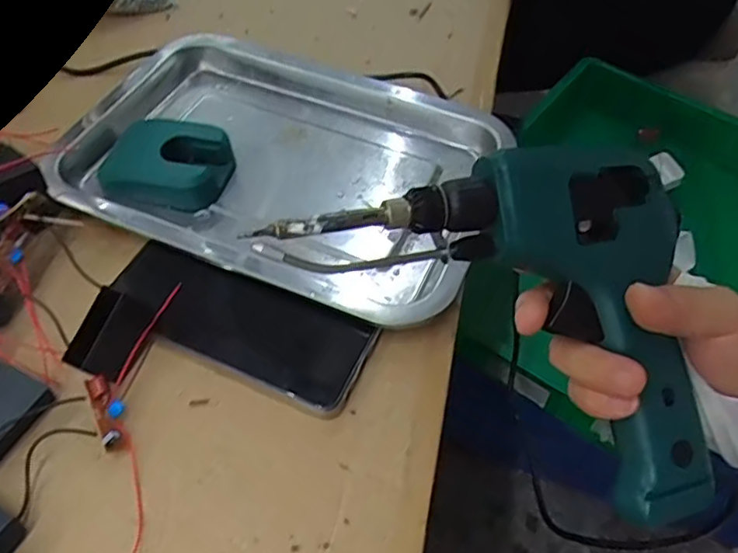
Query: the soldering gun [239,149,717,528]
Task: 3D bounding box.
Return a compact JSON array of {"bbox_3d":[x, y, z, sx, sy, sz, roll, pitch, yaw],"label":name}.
[{"bbox_3d":[0.081,0.002,0.273,0.222,0.045,0.129,35,80,-9],"label":"soldering gun"}]

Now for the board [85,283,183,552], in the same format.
[{"bbox_3d":[-0.134,0.073,0.329,0.040,0.020,0.150,0,54,-2],"label":"board"}]

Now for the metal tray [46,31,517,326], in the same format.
[{"bbox_3d":[-0.066,-0.091,0.444,0.300,0.026,0.209,19,56,12],"label":"metal tray"}]

